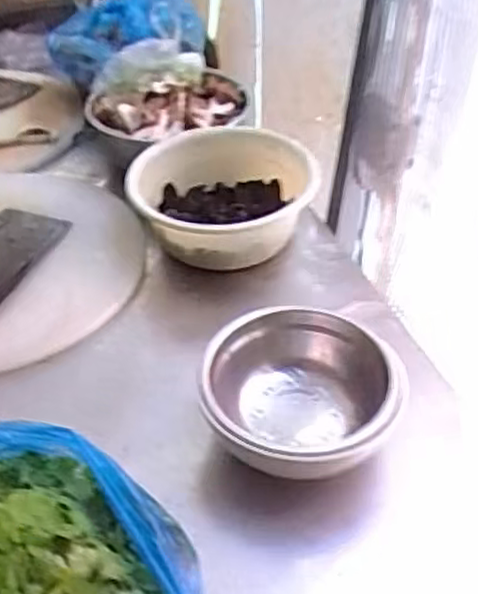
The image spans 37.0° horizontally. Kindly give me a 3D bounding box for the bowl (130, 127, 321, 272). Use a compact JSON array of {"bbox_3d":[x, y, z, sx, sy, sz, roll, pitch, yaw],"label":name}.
[{"bbox_3d":[-0.022,-0.128,0.871,0.207,0.088,0.223,-1,41,1],"label":"bowl"}]

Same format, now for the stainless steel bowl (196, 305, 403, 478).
[{"bbox_3d":[0.052,0.091,0.645,0.159,0.079,0.169,-1,41,1],"label":"stainless steel bowl"}]

